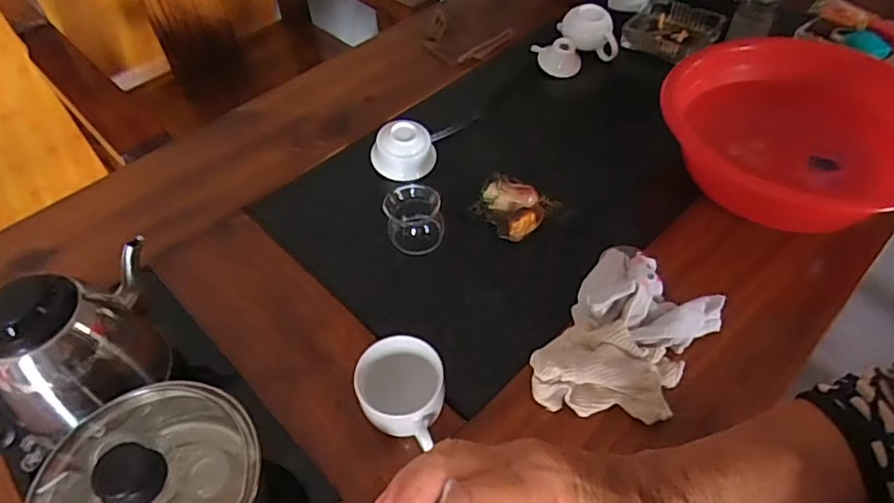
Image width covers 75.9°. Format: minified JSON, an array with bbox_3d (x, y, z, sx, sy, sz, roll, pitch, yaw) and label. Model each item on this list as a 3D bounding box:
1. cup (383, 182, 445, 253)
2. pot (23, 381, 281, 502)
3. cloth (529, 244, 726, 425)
[{"bbox_3d":[-0.038,-0.039,0.661,0.063,0.056,0.059,-2,50,2],"label":"cup"},{"bbox_3d":[-0.226,0.183,0.442,0.132,0.125,0.158,18,54,17],"label":"pot"},{"bbox_3d":[0.176,0.081,0.552,0.134,0.054,0.196,24,56,22],"label":"cloth"}]

